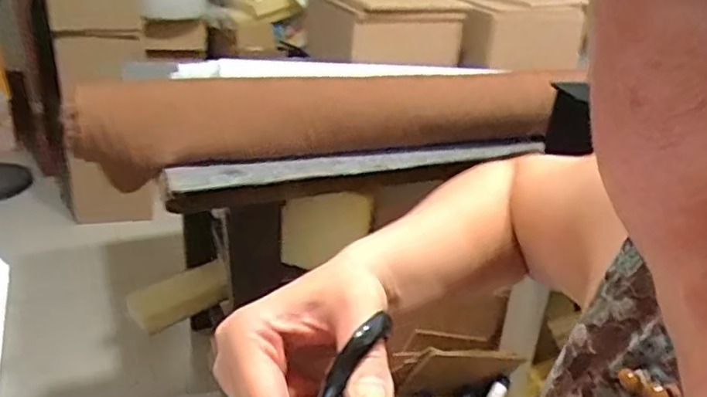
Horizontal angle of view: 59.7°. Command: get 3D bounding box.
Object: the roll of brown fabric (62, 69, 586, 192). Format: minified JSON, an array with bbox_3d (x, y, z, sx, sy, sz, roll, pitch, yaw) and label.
[{"bbox_3d":[-0.011,-0.132,1.039,0.859,0.150,0.128,-4,20,-17],"label":"roll of brown fabric"}]

